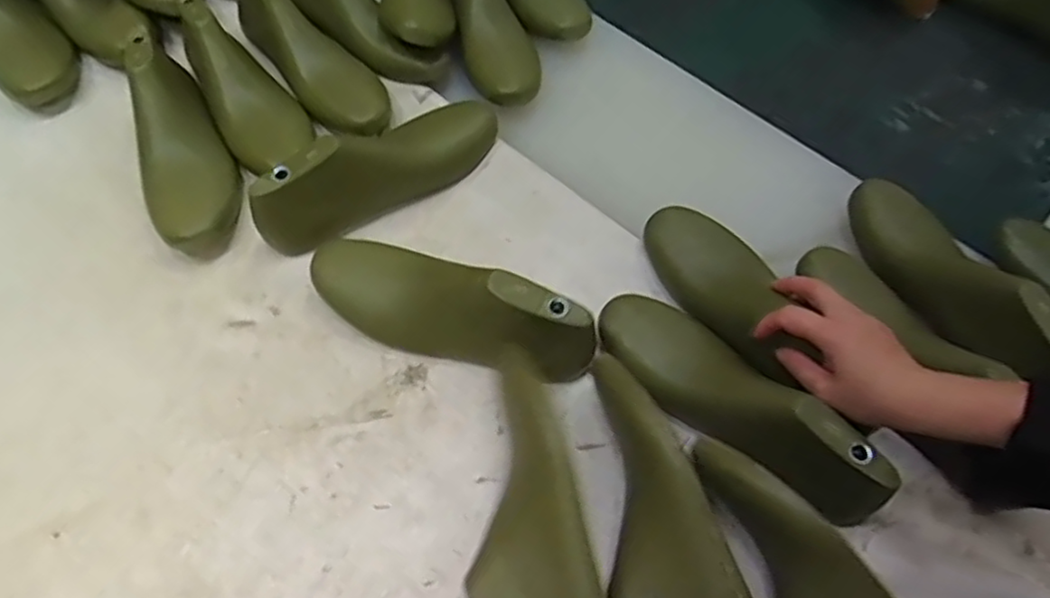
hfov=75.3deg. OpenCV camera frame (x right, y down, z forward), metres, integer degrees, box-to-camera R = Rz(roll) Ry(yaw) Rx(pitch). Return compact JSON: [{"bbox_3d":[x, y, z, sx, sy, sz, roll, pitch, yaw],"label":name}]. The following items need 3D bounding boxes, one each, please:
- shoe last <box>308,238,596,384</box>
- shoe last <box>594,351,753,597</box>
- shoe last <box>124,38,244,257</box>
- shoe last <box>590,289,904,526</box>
[{"bbox_3d":[-0.067,0.007,0.555,0.242,0.089,0.072,26,64,11],"label":"shoe last"},{"bbox_3d":[0.086,0.162,0.486,0.083,0.068,0.247,-18,64,-12],"label":"shoe last"},{"bbox_3d":[-0.327,-0.147,0.639,0.078,0.079,0.221,-22,65,-14],"label":"shoe last"},{"bbox_3d":[0.162,0.073,0.526,0.077,0.080,0.247,-40,57,-21],"label":"shoe last"}]

